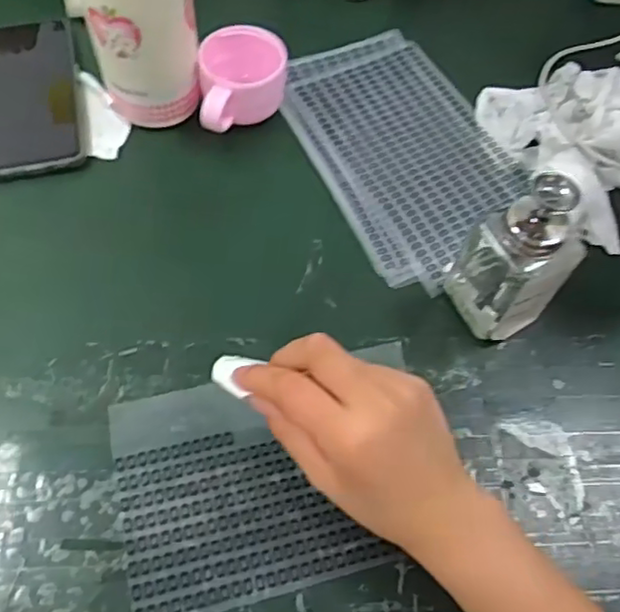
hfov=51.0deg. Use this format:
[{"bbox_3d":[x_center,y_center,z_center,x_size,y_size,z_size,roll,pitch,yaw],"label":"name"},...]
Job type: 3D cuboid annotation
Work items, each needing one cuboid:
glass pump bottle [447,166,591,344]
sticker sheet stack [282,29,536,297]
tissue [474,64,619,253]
[{"bbox_3d":[0.130,-0.033,0.403,0.052,0.117,0.056,-20,63,-14],"label":"glass pump bottle"},{"bbox_3d":[0.072,-0.128,0.517,0.148,0.009,0.234,-24,64,-16],"label":"sticker sheet stack"},{"bbox_3d":[0.222,-0.141,0.509,0.128,0.048,0.169,-28,65,-18],"label":"tissue"}]

